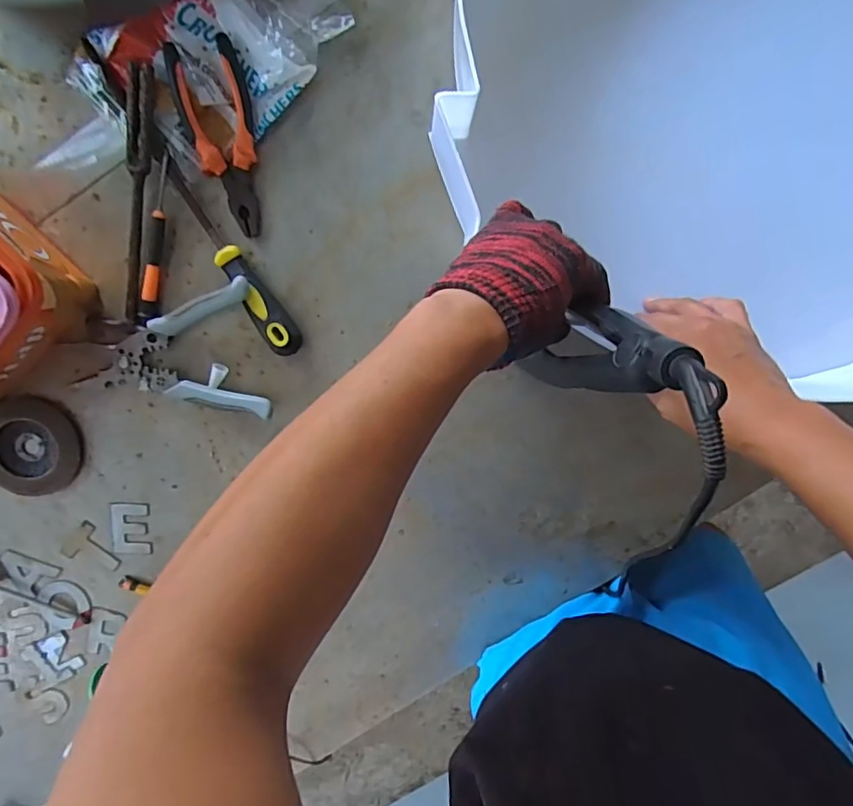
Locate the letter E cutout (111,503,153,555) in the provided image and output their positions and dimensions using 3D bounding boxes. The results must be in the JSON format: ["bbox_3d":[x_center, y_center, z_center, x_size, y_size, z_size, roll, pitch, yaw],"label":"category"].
[{"bbox_3d":[-0.295,0.127,0.564,0.036,0.007,0.054,3,100,-2],"label":"letter E cutout"}]

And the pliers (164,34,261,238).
[{"bbox_3d":[-0.172,-0.227,0.488,0.060,0.022,0.153,-15,100,1],"label":"pliers"}]

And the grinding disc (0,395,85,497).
[{"bbox_3d":[-0.382,0.041,0.538,0.092,0.015,0.093,0,100,-1],"label":"grinding disc"}]

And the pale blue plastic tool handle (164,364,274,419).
[{"bbox_3d":[-0.191,-0.014,0.529,0.098,0.026,0.039,10,99,-3],"label":"pale blue plastic tool handle"}]

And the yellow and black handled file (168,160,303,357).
[{"bbox_3d":[-0.173,-0.126,0.506,0.028,0.027,0.187,-32,99,4],"label":"yellow and black handled file"}]

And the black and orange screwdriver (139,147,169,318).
[{"bbox_3d":[-0.240,-0.148,0.506,0.013,0.014,0.143,13,99,-3],"label":"black and orange screwdriver"}]

